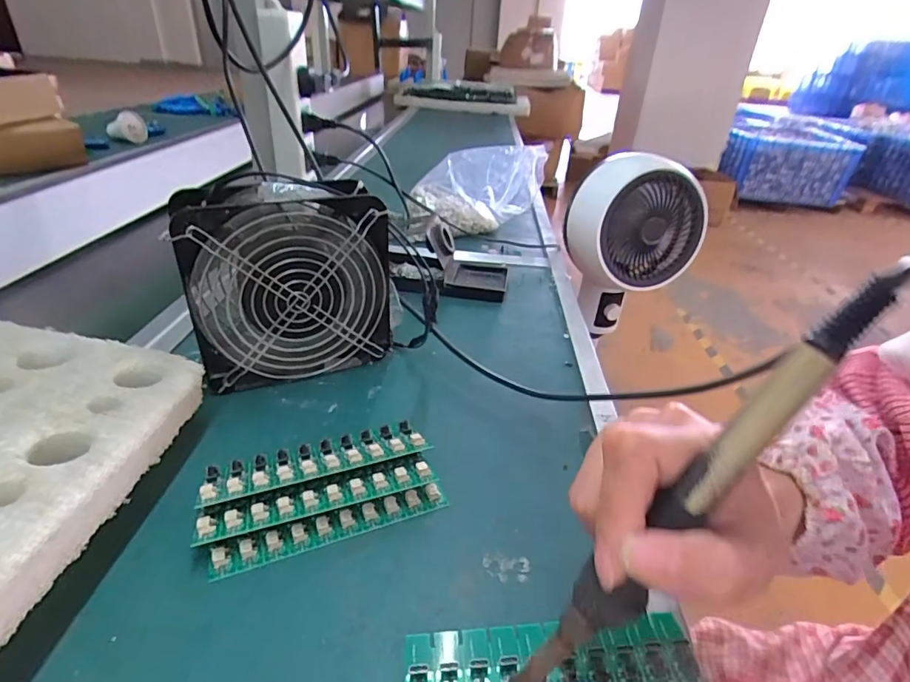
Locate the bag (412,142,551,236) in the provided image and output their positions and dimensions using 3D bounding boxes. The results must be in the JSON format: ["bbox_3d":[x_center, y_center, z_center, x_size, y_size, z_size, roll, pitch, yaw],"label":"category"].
[{"bbox_3d":[0.034,-0.226,0.742,0.191,0.121,0.108,8,32,5],"label":"bag"}]

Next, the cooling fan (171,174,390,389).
[{"bbox_3d":[-0.131,-0.047,0.397,0.149,0.154,0.056,-12,35,-25],"label":"cooling fan"}]

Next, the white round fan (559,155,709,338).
[{"bbox_3d":[0.342,-0.172,0.989,0.214,0.329,0.153,-7,33,-19],"label":"white round fan"}]

